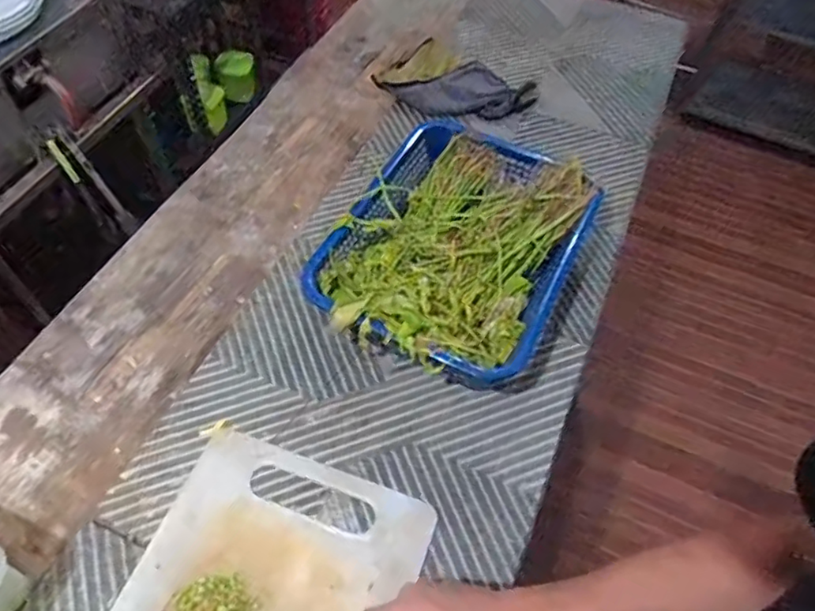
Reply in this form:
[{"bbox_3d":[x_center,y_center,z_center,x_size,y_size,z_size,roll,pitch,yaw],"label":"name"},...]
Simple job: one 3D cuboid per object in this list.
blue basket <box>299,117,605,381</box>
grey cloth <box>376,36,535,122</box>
[{"bbox_3d":[0.058,-0.061,0.733,0.254,0.101,0.319,23,59,14],"label":"blue basket"},{"bbox_3d":[0.074,-0.348,0.952,0.238,0.069,0.103,28,60,16],"label":"grey cloth"}]

